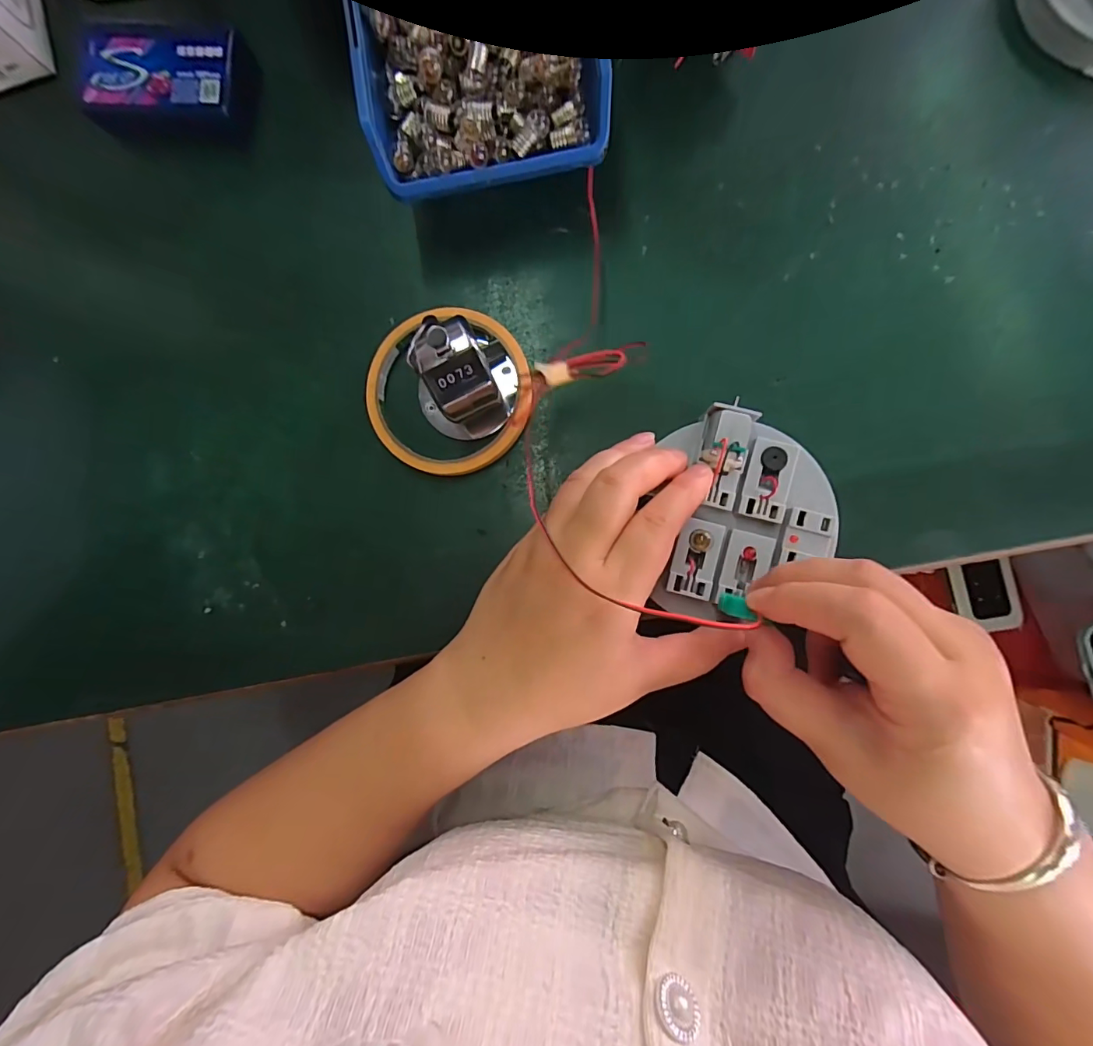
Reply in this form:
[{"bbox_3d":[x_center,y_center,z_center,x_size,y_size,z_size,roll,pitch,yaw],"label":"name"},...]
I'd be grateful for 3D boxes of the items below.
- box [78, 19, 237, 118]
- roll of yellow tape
[{"bbox_3d":[-0.216,-0.250,0.278,0.084,0.023,0.054,9,89,5],"label":"box"},{"bbox_3d":[-0.053,-0.072,0.265,0.092,0.015,0.086,0,88,5],"label":"roll of yellow tape"}]

